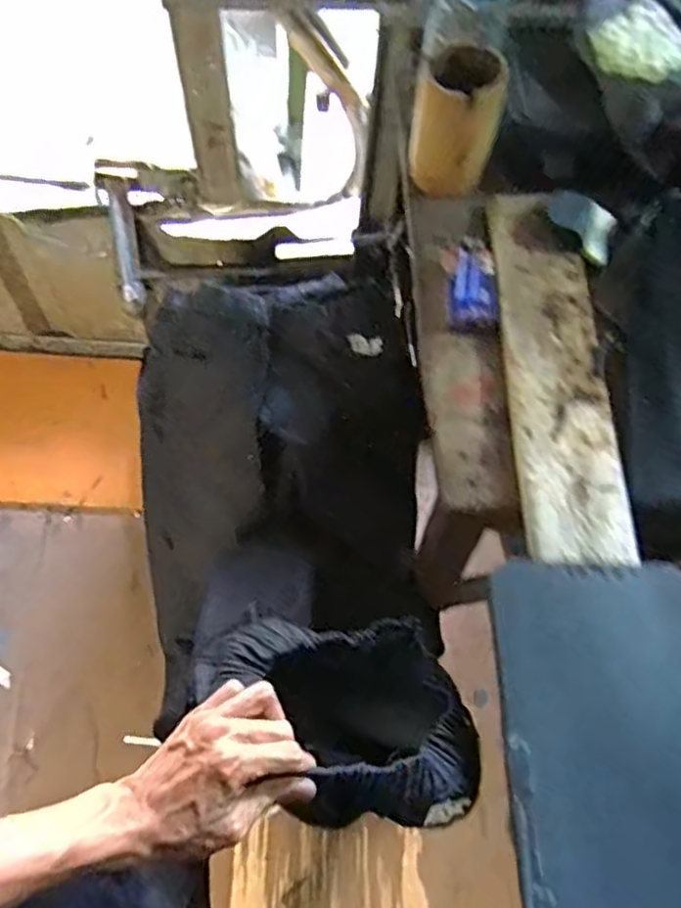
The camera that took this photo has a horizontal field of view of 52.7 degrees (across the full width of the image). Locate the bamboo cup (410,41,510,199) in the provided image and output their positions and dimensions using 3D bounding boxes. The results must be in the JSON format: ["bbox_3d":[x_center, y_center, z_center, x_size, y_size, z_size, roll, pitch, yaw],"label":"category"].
[{"bbox_3d":[0.128,-0.362,0.763,0.087,0.147,0.087,3,54,-4],"label":"bamboo cup"}]

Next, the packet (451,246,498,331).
[{"bbox_3d":[0.138,-0.177,0.732,0.046,0.014,0.086,-3,67,-3],"label":"packet"}]

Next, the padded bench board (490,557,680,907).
[{"bbox_3d":[0.215,0.327,0.509,0.164,0.037,0.483,0,67,-2],"label":"padded bench board"}]

